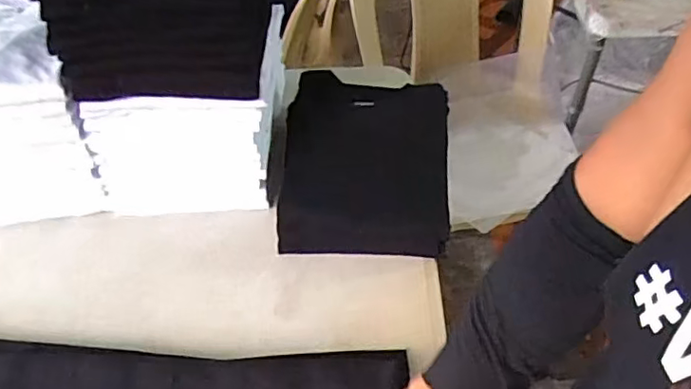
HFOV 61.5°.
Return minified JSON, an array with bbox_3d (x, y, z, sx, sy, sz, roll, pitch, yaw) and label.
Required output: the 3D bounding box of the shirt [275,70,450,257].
[{"bbox_3d":[0.022,-0.052,0.760,0.223,0.037,0.268,6,61,-1],"label":"shirt"}]

